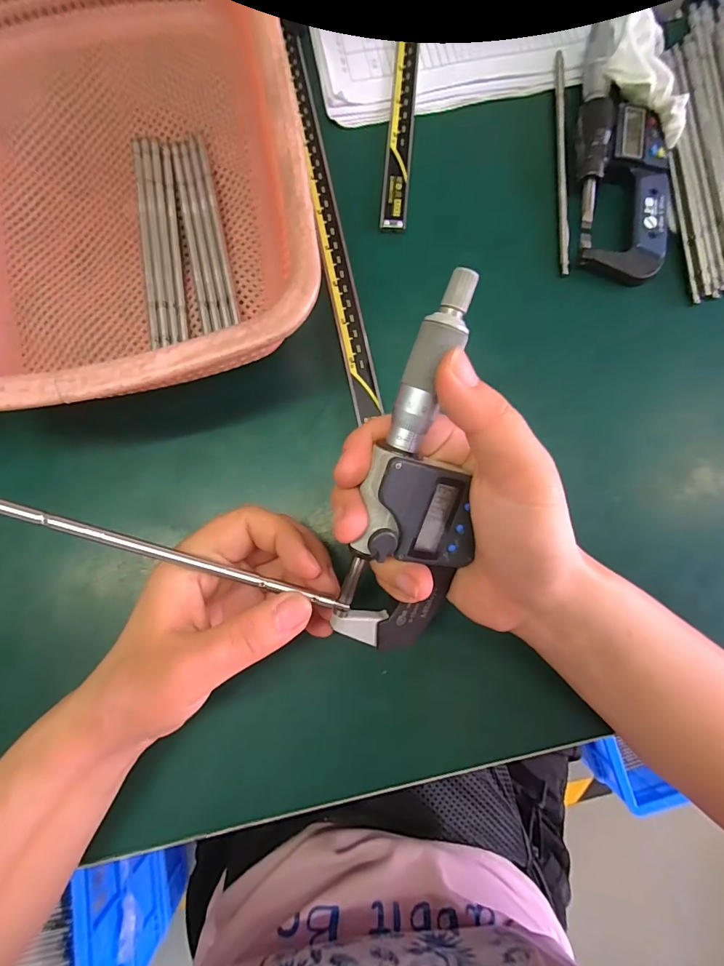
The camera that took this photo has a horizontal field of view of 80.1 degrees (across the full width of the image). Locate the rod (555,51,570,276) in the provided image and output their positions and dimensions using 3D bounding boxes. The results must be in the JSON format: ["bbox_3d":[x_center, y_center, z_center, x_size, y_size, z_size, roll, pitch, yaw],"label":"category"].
[{"bbox_3d":[0.129,-0.208,0.278,0.006,0.005,0.155,2,81,-1],"label":"rod"}]

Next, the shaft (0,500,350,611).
[{"bbox_3d":[-0.084,0.029,0.179,0.161,0.007,0.005,18,84,-6],"label":"shaft"}]

